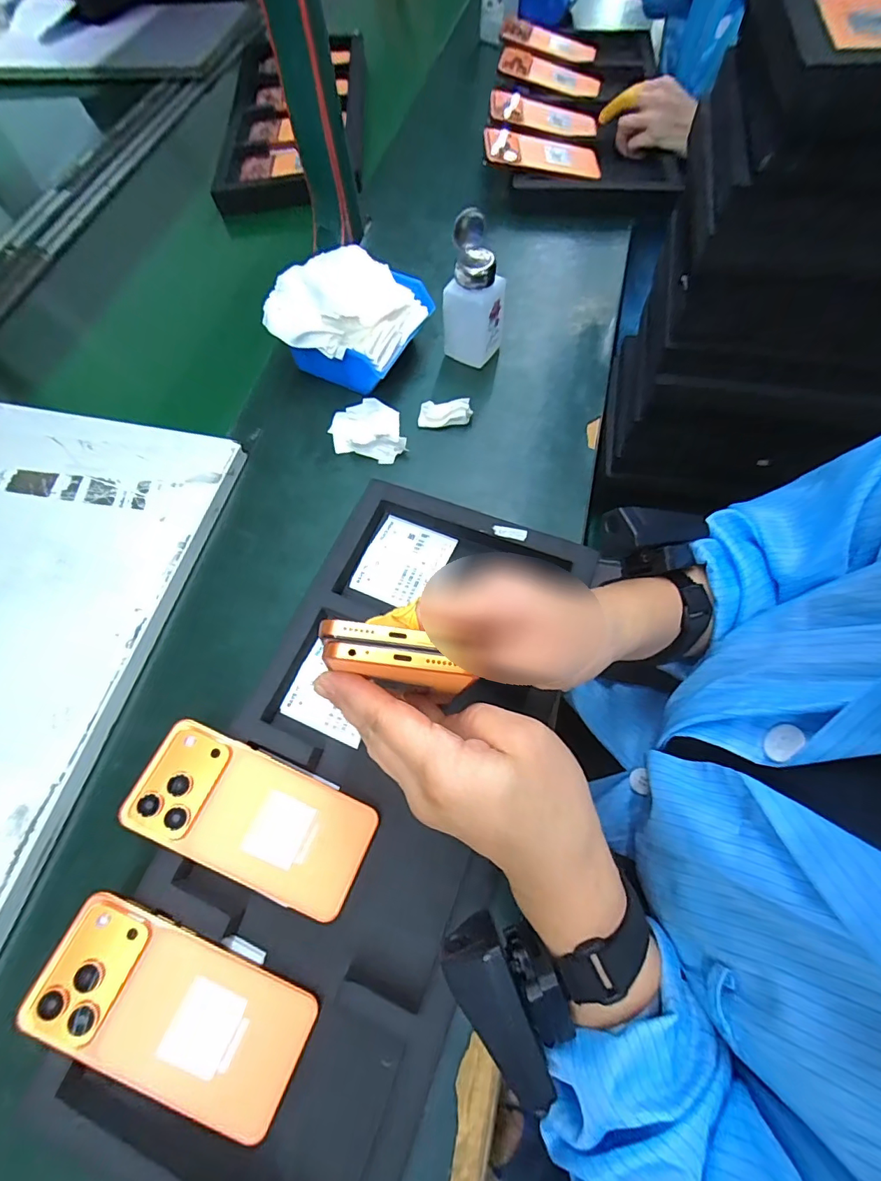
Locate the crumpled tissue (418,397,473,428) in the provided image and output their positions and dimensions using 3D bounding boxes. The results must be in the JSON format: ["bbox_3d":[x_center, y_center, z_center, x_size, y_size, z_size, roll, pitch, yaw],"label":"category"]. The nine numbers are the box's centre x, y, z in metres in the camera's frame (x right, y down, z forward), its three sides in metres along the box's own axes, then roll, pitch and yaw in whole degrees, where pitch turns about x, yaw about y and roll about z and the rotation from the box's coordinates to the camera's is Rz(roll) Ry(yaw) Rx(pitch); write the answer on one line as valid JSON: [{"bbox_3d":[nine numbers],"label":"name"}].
[{"bbox_3d":[0.005,-0.188,0.504,0.055,0.023,0.018,-1,67,0],"label":"crumpled tissue"}]

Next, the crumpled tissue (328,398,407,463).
[{"bbox_3d":[-0.078,-0.172,0.500,0.072,0.022,0.079,-12,67,-5],"label":"crumpled tissue"}]

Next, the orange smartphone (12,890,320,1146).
[{"bbox_3d":[-0.163,0.258,0.290,0.161,0.005,0.077,25,67,1],"label":"orange smartphone"}]

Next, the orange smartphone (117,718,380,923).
[{"bbox_3d":[-0.131,0.159,0.333,0.161,0.006,0.079,25,71,0],"label":"orange smartphone"}]

